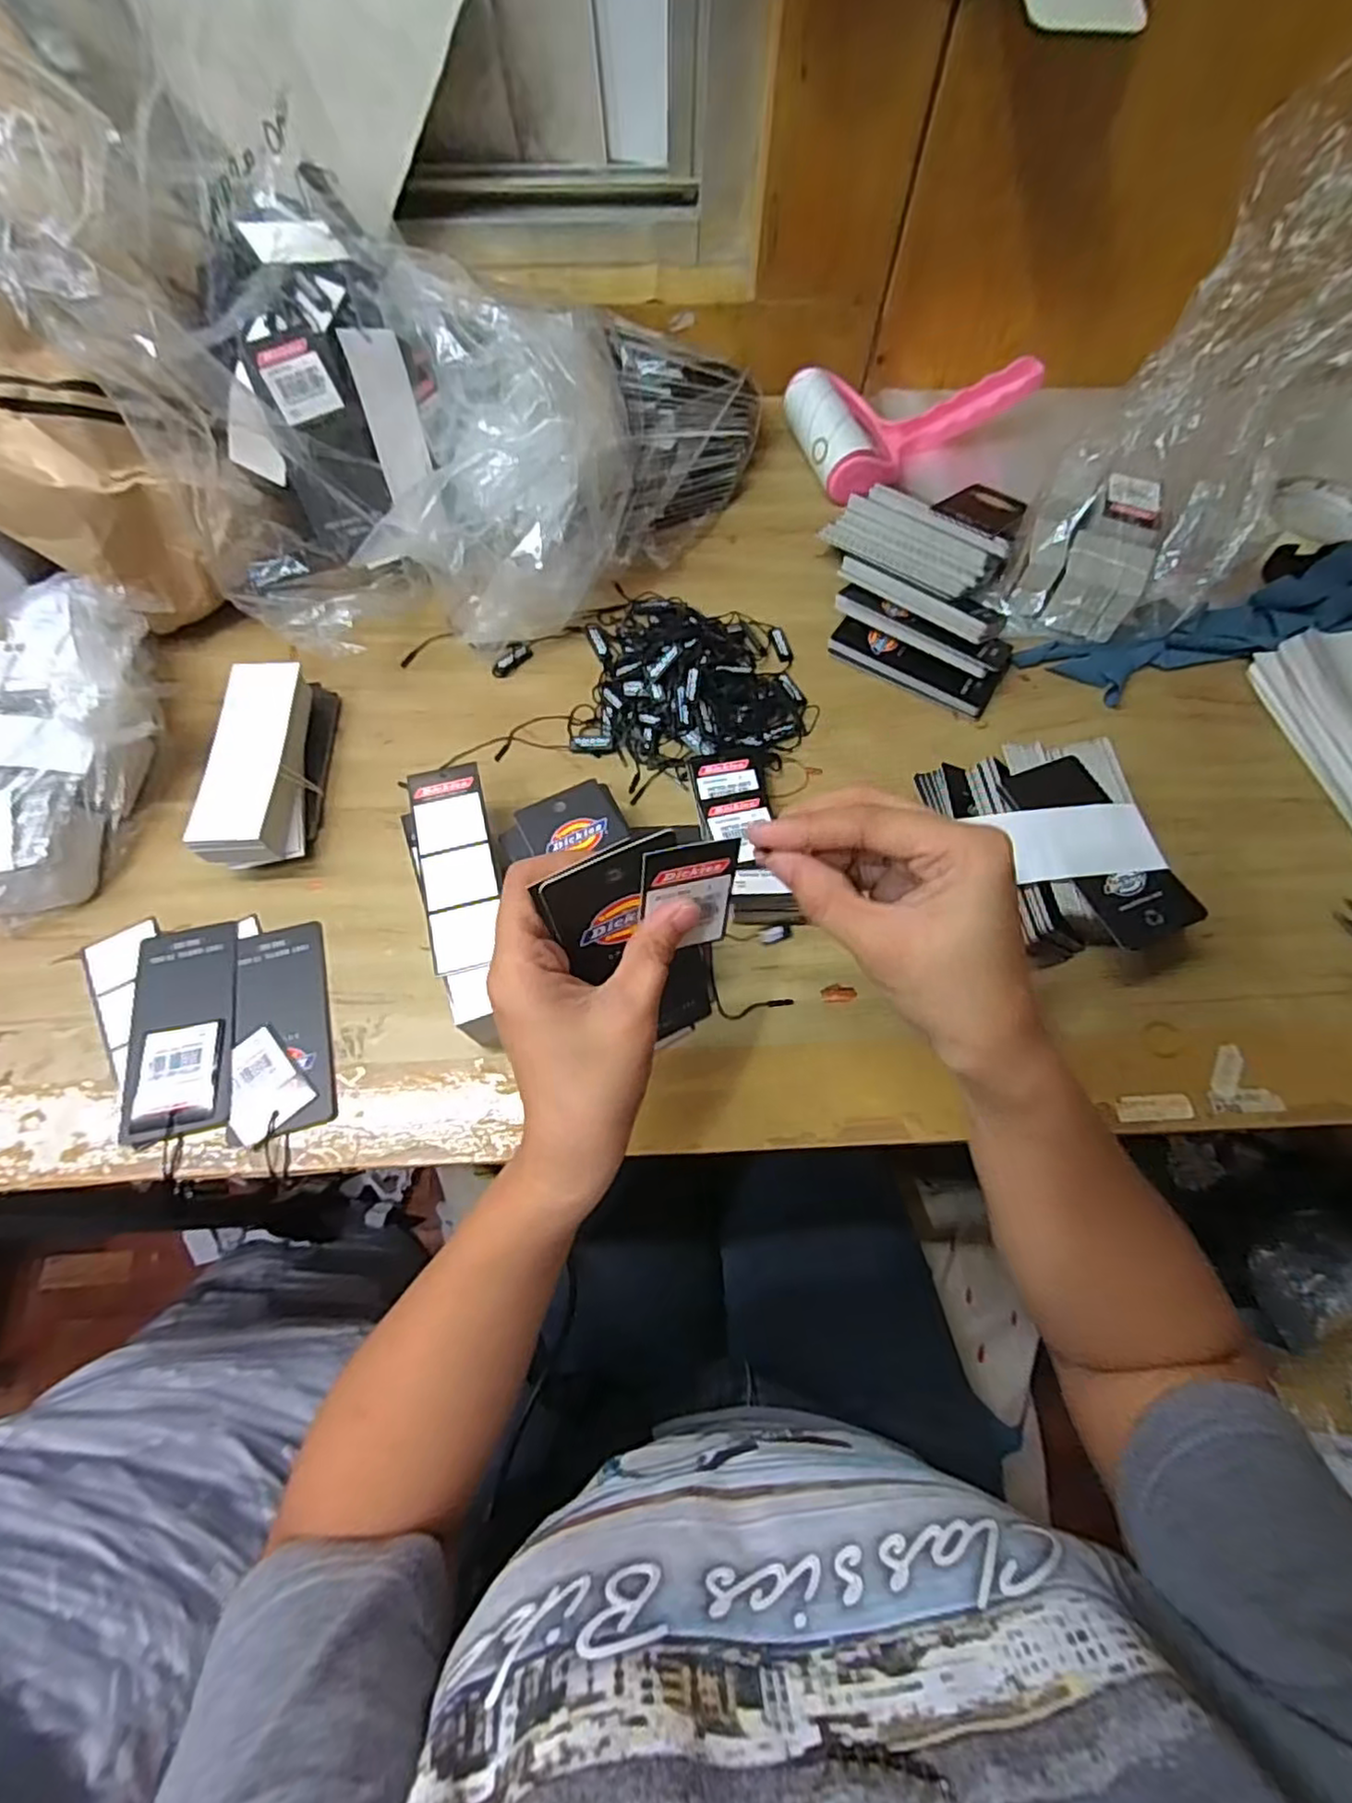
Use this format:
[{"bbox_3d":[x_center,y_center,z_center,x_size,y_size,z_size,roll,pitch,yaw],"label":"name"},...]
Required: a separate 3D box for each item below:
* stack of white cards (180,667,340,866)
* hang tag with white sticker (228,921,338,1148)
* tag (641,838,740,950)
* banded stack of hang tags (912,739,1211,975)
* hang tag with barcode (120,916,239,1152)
[{"bbox_3d":[-0.234,-0.080,0.399,0.051,0.041,0.131,-3,65,-3],"label":"stack of white cards"},{"bbox_3d":[-0.201,0.063,0.352,0.046,0.006,0.109,-12,66,-7],"label":"hang tag with white sticker"},{"bbox_3d":[0.004,-0.001,0.257,0.038,0.047,0.004,-11,41,-22],"label":"tag"},{"bbox_3d":[0.204,-0.028,0.380,0.094,0.045,0.124,-10,65,-6],"label":"banded stack of hang tags"},{"bbox_3d":[-0.250,0.062,0.349,0.051,0.007,0.109,-12,66,-7],"label":"hang tag with barcode"}]

